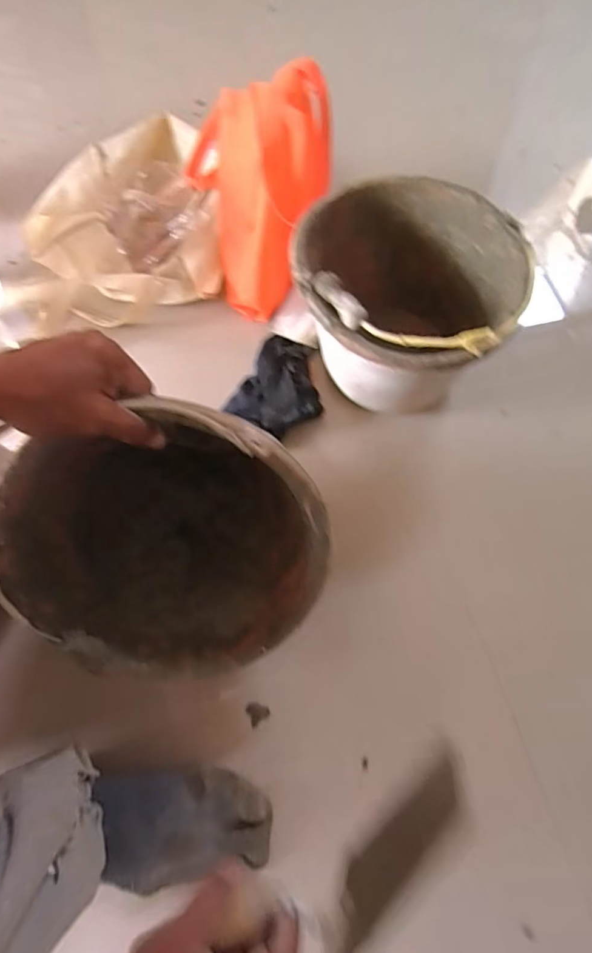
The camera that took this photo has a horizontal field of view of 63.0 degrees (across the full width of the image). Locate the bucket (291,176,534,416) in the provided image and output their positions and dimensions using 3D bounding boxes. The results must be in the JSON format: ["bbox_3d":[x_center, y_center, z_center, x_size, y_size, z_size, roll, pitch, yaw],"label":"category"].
[{"bbox_3d":[0.121,-0.215,0.611,0.256,0.236,0.265,-1,66,3],"label":"bucket"}]

